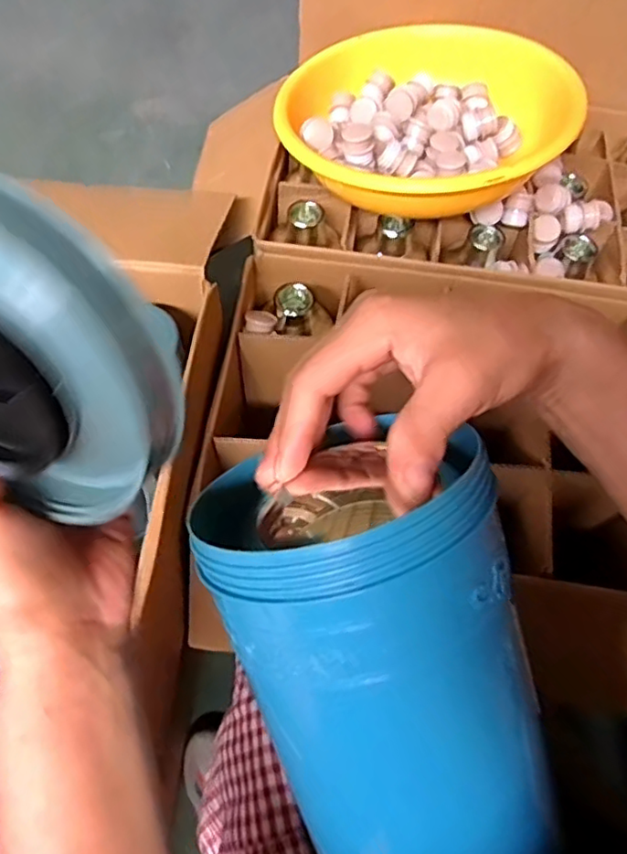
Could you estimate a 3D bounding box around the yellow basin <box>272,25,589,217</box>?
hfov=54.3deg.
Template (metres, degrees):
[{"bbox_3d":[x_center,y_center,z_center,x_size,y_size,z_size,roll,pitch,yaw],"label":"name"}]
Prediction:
[{"bbox_3d":[0.131,-0.380,0.764,0.300,0.106,0.306,1,62,-3],"label":"yellow basin"}]

